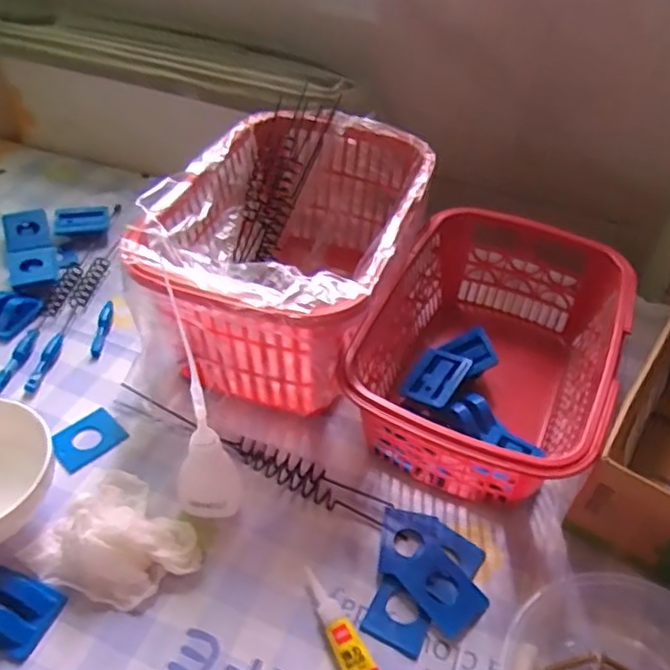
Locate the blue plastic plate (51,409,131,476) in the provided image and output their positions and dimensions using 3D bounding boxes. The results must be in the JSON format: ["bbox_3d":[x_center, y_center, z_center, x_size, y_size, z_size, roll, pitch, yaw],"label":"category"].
[{"bbox_3d":[-0.158,0.065,0.410,0.032,0.006,0.042,37,53,23],"label":"blue plastic plate"}]

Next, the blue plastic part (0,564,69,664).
[{"bbox_3d":[-0.166,0.137,0.327,0.046,0.012,0.034,17,47,13],"label":"blue plastic part"}]

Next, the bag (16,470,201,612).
[{"bbox_3d":[-0.119,0.110,0.345,0.075,0.031,0.067,31,51,25],"label":"bag"}]

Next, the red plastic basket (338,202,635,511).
[{"bbox_3d":[0.106,0.009,0.431,0.143,0.073,0.209,20,48,16],"label":"red plastic basket"}]

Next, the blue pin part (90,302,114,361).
[{"bbox_3d":[-0.172,-0.005,0.482,0.011,0.006,0.052,-1,45,-4],"label":"blue pin part"}]

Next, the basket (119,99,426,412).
[{"bbox_3d":[-0.028,-0.056,0.459,0.155,0.116,0.230,18,47,14],"label":"basket"}]

